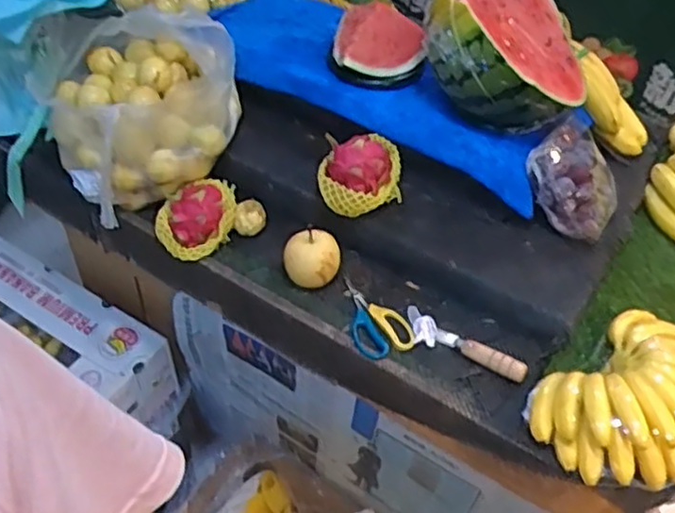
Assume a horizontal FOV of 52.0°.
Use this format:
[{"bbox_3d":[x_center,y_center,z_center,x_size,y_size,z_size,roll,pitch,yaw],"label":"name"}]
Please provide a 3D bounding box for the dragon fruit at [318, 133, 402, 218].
[{"bbox_3d":[0.035,-0.122,0.979,0.118,0.071,0.117,3,47,-3],"label":"dragon fruit"}]

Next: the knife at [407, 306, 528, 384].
[{"bbox_3d":[0.161,0.116,0.905,0.175,0.028,0.044,31,52,22],"label":"knife"}]

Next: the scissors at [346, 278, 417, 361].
[{"bbox_3d":[0.048,0.085,0.943,0.074,0.017,0.126,-22,56,-16],"label":"scissors"}]

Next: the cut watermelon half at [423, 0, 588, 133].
[{"bbox_3d":[0.221,-0.293,0.973,0.245,0.132,0.280,38,45,-16],"label":"cut watermelon half"}]

